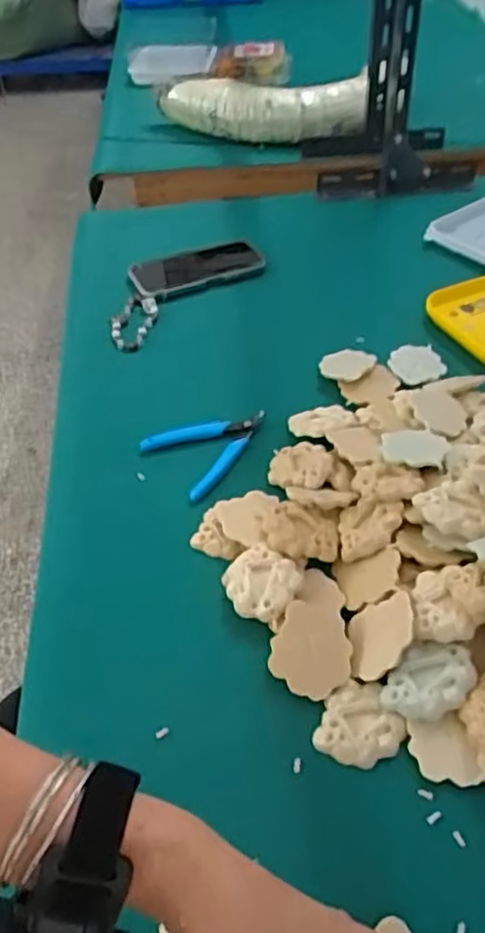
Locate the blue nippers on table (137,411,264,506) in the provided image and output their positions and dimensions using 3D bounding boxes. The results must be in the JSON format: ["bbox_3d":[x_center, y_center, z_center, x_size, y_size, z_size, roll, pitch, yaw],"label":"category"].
[{"bbox_3d":[-0.029,-0.024,0.689,0.116,0.007,0.089,-33,52,-27],"label":"blue nippers on table"}]

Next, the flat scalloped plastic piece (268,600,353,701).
[{"bbox_3d":[0.050,0.131,0.518,0.056,0.014,0.068,6,46,9],"label":"flat scalloped plastic piece"}]

